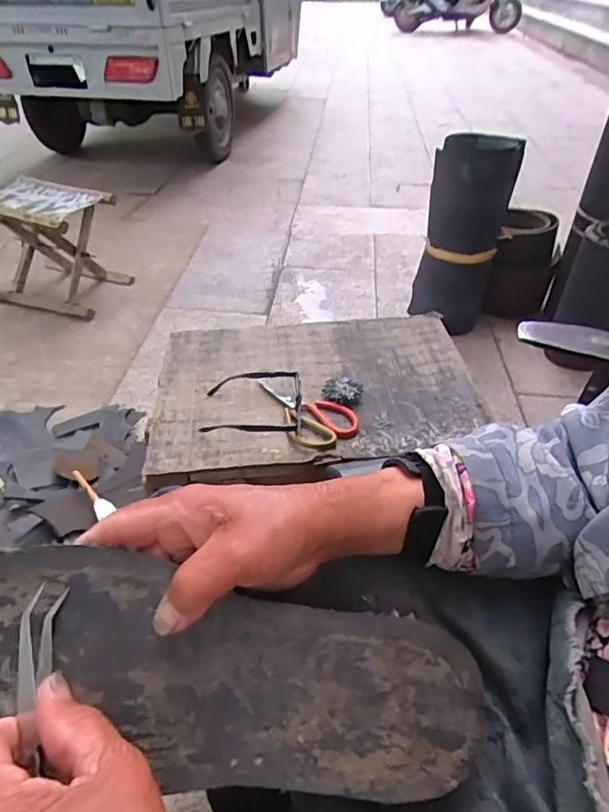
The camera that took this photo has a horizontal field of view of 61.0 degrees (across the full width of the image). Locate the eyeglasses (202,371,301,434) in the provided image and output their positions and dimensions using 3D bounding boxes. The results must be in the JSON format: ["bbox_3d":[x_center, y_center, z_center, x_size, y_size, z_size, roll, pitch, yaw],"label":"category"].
[{"bbox_3d":[-0.077,-0.011,0.769,0.147,0.036,0.167,4,41,3],"label":"eyeglasses"}]

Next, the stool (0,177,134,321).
[{"bbox_3d":[-0.675,-0.420,1.371,0.308,0.268,0.230,12,42,12],"label":"stool"}]

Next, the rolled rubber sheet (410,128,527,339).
[{"bbox_3d":[0.366,-0.384,1.218,0.174,0.445,0.152,13,42,13],"label":"rolled rubber sheet"}]

